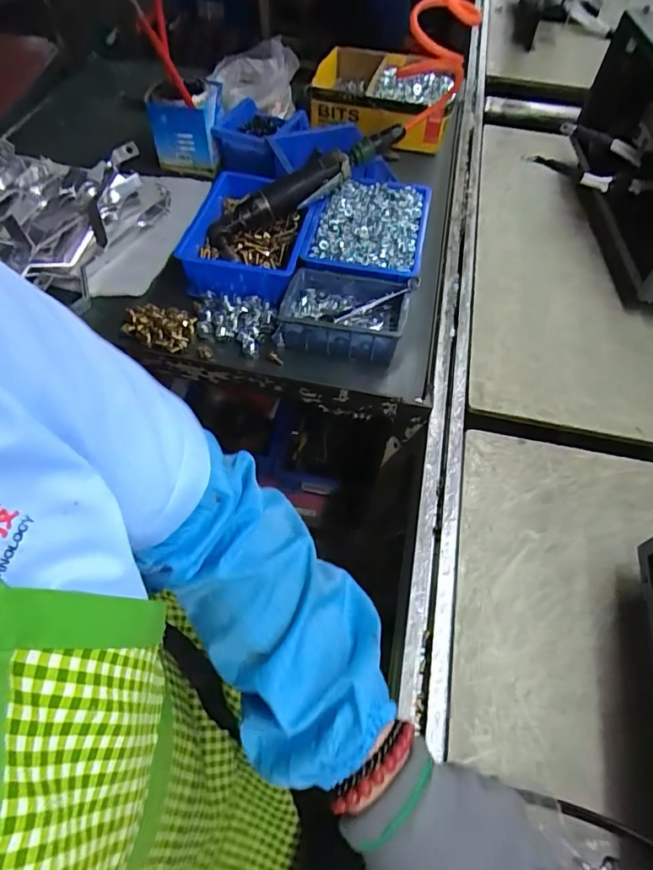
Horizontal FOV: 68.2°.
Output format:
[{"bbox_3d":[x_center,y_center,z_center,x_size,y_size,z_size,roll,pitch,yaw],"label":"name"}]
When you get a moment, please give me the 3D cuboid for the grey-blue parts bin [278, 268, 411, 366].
[{"bbox_3d":[0.021,-0.144,0.589,0.146,0.062,0.096,13,58,6],"label":"grey-blue parts bin"}]

